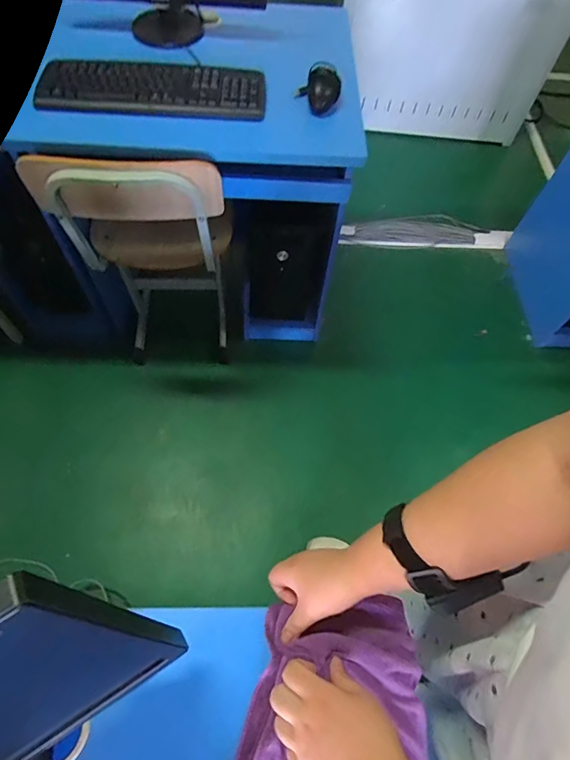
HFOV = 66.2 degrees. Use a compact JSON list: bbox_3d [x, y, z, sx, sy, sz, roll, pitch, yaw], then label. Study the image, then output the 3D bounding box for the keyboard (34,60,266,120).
[{"bbox_3d":[-0.276,-0.615,0.914,0.460,0.023,0.164,-1,62,-4],"label":"keyboard"}]

